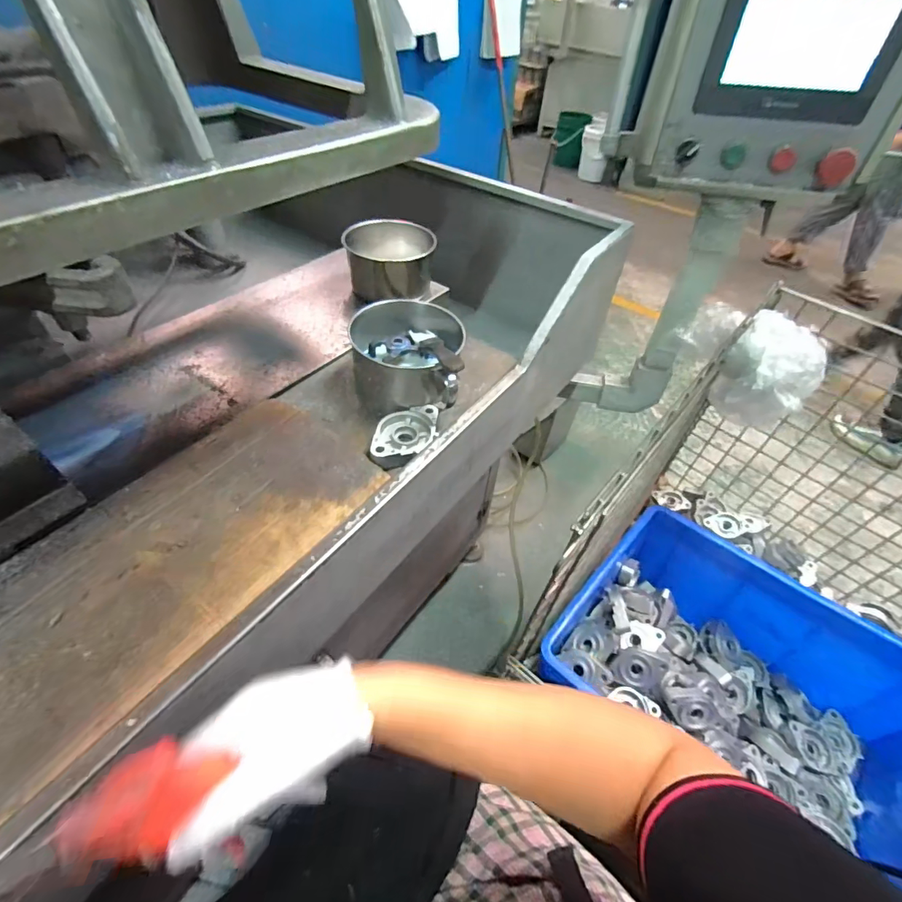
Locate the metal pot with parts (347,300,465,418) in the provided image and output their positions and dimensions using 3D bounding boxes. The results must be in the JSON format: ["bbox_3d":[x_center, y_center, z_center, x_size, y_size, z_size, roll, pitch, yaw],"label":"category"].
[{"bbox_3d":[-0.052,-0.112,0.546,0.127,0.094,0.135,2,48,-2],"label":"metal pot with parts"}]

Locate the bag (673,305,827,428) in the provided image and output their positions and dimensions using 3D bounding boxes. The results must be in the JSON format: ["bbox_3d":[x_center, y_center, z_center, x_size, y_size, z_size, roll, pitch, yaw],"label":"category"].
[{"bbox_3d":[0.493,-0.153,0.756,0.127,0.149,0.216,-16,51,-18],"label":"bag"}]

